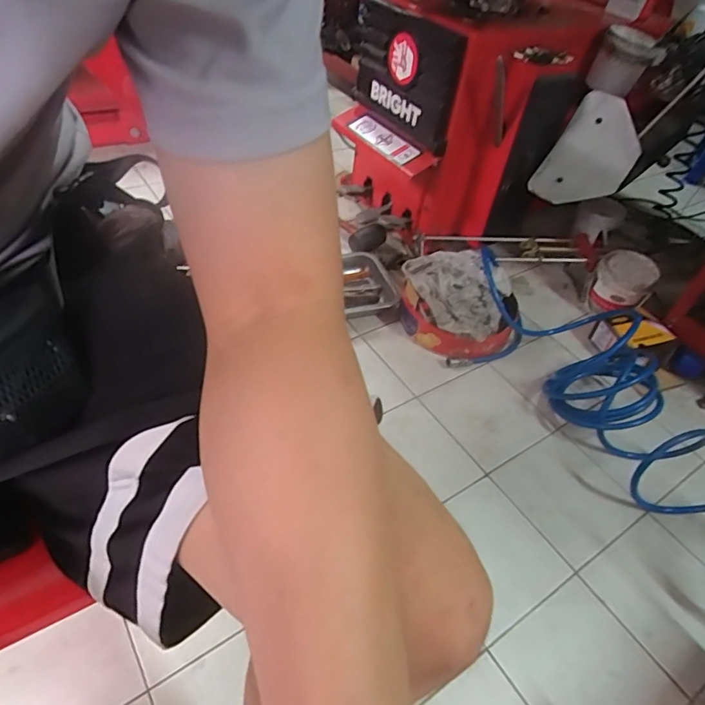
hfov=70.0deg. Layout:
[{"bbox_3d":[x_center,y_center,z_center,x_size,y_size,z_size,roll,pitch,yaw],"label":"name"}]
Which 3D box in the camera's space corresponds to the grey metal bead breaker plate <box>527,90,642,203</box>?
[{"bbox_3d":[0.486,-0.409,1.041,0.033,0.225,0.175,-4,42,-45],"label":"grey metal bead breaker plate"}]

